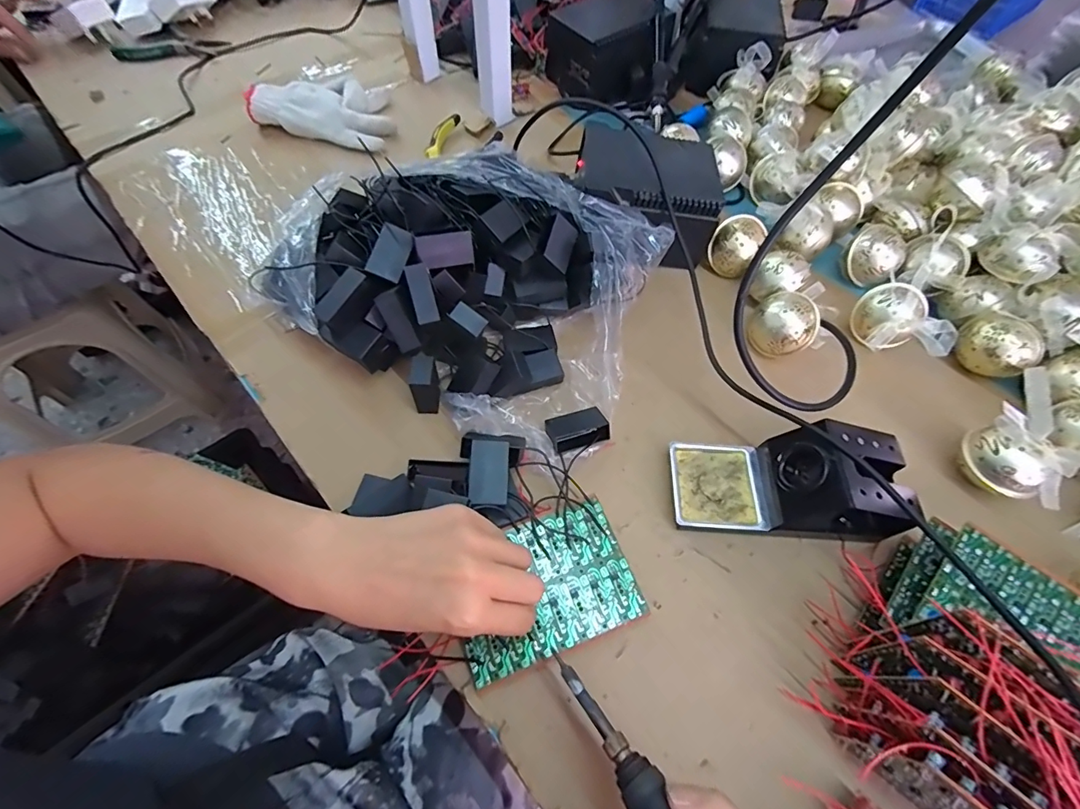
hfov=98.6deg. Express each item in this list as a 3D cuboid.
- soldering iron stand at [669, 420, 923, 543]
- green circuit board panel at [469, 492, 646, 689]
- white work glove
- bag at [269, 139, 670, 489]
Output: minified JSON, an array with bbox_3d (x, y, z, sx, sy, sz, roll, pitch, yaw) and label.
[{"bbox_3d":[0.187,0.059,0.351,0.160,0.071,0.077,4,61,0],"label":"soldering iron stand"},{"bbox_3d":[0.003,0.129,0.333,0.125,0.004,0.089,-19,63,-12],"label":"green circuit board panel"},{"bbox_3d":[-0.271,-0.401,0.615,0.182,0.034,0.138,16,62,7],"label":"white work glove"},{"bbox_3d":[-0.048,-0.117,0.423,0.307,0.097,0.252,27,64,13],"label":"bag"}]

